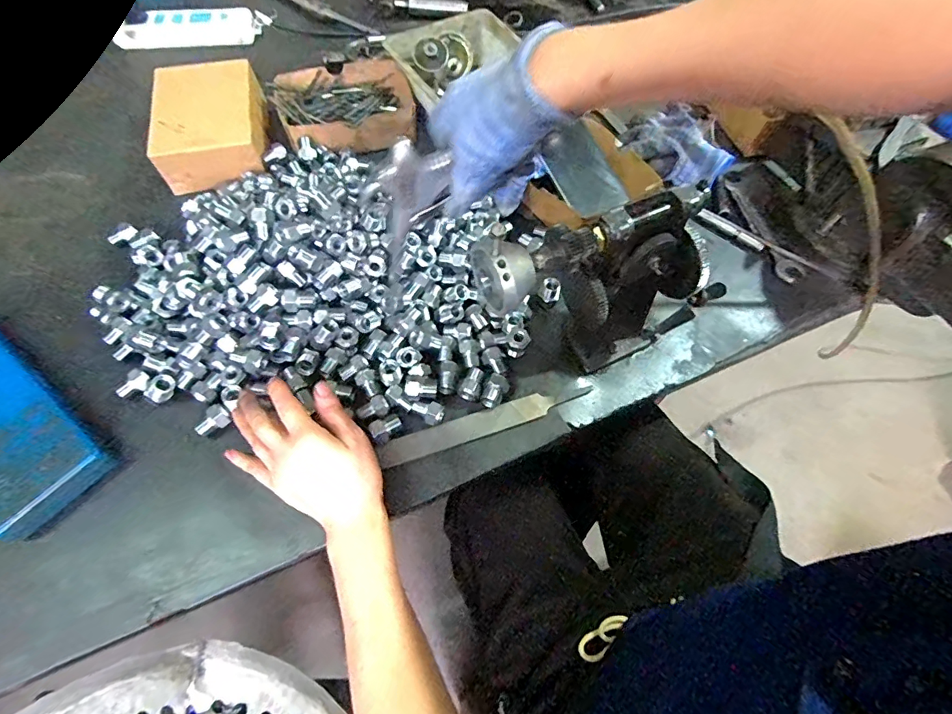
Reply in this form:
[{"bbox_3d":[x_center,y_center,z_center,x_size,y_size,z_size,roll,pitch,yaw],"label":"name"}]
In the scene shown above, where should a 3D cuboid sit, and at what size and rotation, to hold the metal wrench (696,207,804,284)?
[{"bbox_3d":[0.334,-0.140,0.563,0.024,0.005,0.137,-38,69,-21],"label":"metal wrench"}]

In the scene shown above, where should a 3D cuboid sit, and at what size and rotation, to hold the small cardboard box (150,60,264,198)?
[{"bbox_3d":[-0.333,-0.296,0.584,0.125,0.057,0.162,-10,62,-8],"label":"small cardboard box"}]

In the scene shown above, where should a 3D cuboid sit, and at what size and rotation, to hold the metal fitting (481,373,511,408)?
[{"bbox_3d":[0.019,0.034,0.447,0.021,0.022,0.031,25,63,11],"label":"metal fitting"}]

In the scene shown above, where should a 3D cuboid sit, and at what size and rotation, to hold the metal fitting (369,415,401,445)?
[{"bbox_3d":[-0.082,0.066,0.424,0.027,0.017,0.019,-31,67,-18],"label":"metal fitting"}]

